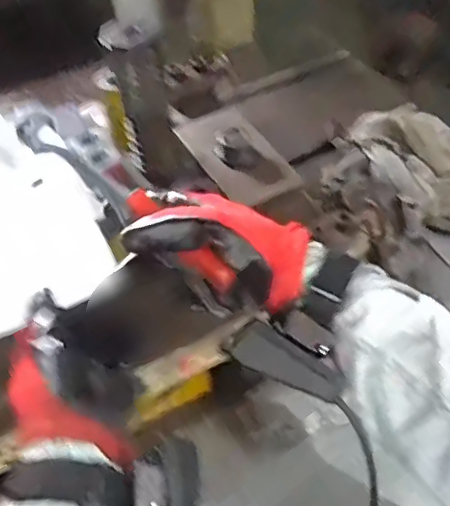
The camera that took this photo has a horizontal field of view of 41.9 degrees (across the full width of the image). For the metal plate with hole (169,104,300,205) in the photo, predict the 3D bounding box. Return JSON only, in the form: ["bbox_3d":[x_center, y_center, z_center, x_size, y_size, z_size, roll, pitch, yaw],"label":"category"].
[{"bbox_3d":[0.012,-0.108,0.624,0.077,0.018,0.133,-31,65,-12],"label":"metal plate with hole"}]

